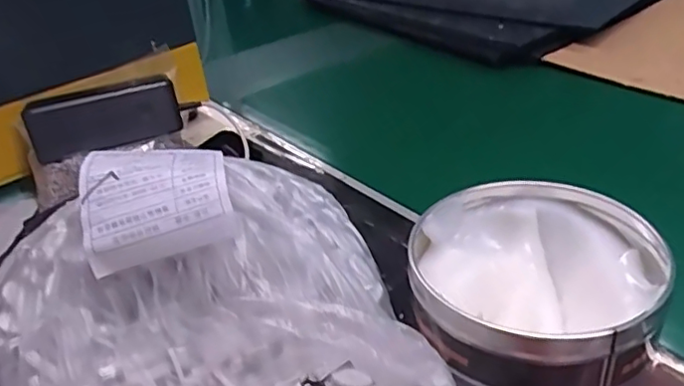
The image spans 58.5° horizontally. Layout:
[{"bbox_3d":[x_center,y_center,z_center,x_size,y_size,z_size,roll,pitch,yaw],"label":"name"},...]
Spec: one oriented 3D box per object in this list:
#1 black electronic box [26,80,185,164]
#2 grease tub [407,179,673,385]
[{"bbox_3d":[-0.225,-0.066,0.566,0.144,0.070,0.020,-15,53,2],"label":"black electronic box"},{"bbox_3d":[0.101,0.071,0.337,0.118,0.100,0.126,-4,33,2],"label":"grease tub"}]

